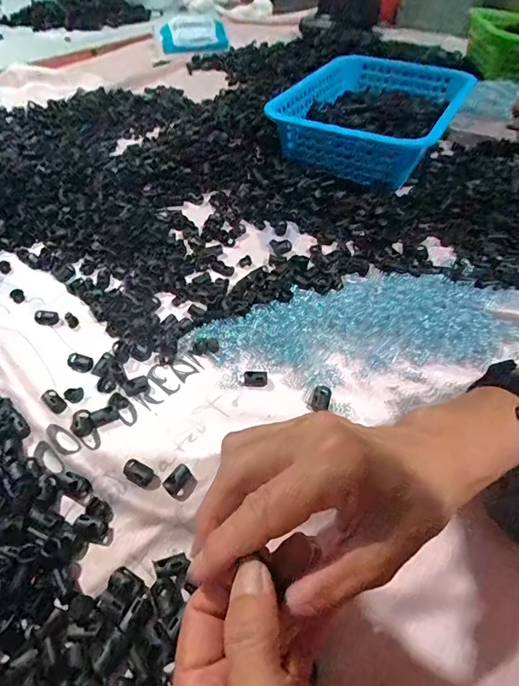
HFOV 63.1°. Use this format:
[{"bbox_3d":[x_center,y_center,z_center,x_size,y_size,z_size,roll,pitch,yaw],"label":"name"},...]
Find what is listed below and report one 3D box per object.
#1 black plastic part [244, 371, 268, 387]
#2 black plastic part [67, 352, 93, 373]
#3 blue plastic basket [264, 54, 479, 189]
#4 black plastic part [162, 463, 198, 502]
[{"bbox_3d":[-0.003,0.030,0.356,0.019,0.007,0.012,5,49,2],"label":"black plastic part"},{"bbox_3d":[-0.155,0.017,0.365,0.021,0.009,0.014,17,50,12],"label":"black plastic part"},{"bbox_3d":[0.158,-0.326,0.608,0.205,0.076,0.295,25,52,18],"label":"blue plastic basket"},{"bbox_3d":[-0.055,0.097,0.295,0.018,0.008,0.019,26,53,19],"label":"black plastic part"}]

